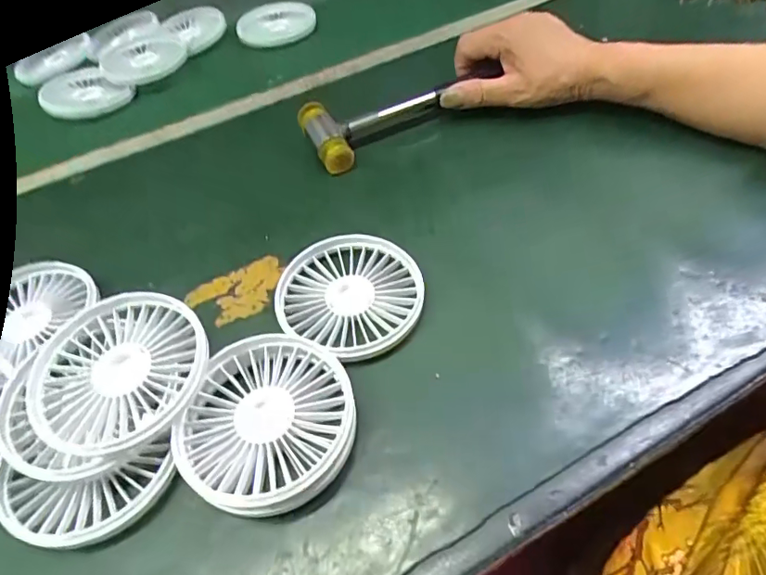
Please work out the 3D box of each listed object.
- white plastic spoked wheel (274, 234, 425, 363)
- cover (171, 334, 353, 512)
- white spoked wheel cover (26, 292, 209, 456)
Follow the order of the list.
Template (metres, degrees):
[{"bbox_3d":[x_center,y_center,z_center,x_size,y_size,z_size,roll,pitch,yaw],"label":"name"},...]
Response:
[{"bbox_3d":[-0.019,0.005,0.319,0.084,0.023,0.082,-3,51,4],"label":"white plastic spoked wheel"},{"bbox_3d":[-0.059,0.066,0.262,0.086,0.020,0.086,-6,51,1],"label":"cover"},{"bbox_3d":[-0.136,0.040,0.269,0.087,0.015,0.080,-33,56,-19],"label":"white spoked wheel cover"}]

